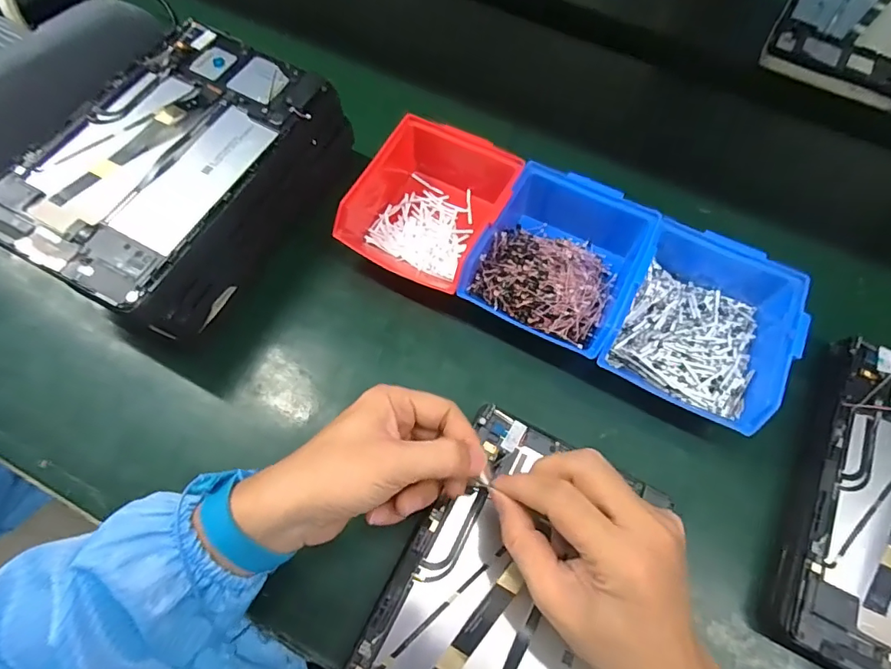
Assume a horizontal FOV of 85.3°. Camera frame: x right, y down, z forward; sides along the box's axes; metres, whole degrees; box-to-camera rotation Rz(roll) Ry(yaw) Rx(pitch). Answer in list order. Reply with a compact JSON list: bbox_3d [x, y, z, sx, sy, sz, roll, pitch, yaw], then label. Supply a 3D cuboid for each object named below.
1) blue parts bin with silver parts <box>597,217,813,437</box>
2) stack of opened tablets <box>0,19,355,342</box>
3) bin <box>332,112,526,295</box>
[{"bbox_3d":[0.204,-0.010,0.393,0.121,0.071,0.145,27,67,10],"label":"blue parts bin with silver parts"},{"bbox_3d":[-0.212,-0.123,0.413,0.152,0.110,0.246,27,67,10],"label":"stack of opened tablets"},{"bbox_3d":[-0.008,-0.122,0.439,0.123,0.067,0.163,24,67,8],"label":"bin"}]

